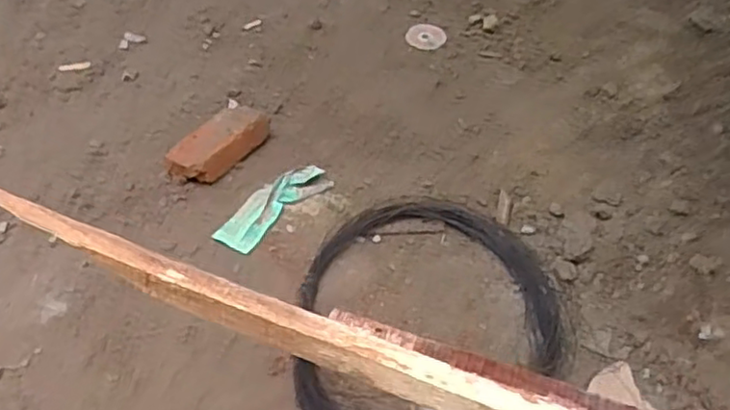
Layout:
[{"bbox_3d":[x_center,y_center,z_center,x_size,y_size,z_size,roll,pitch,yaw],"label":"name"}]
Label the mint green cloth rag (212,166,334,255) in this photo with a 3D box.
[{"bbox_3d":[-0.138,0.000,1.006,0.072,0.019,0.191,31,55,26],"label":"mint green cloth rag"}]

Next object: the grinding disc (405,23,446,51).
[{"bbox_3d":[0.125,-0.343,1.359,0.078,0.004,0.082,0,47,0],"label":"grinding disc"}]

